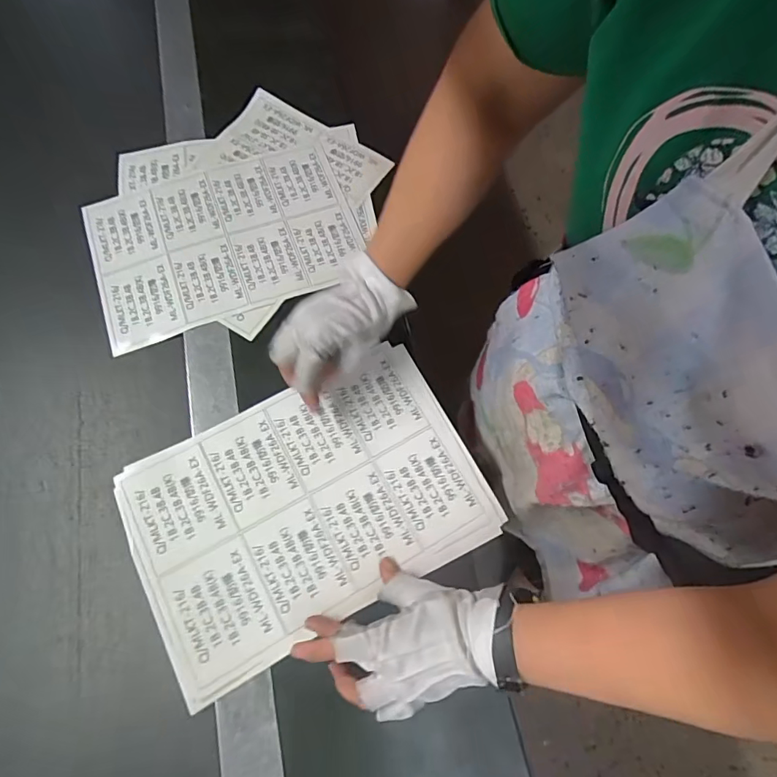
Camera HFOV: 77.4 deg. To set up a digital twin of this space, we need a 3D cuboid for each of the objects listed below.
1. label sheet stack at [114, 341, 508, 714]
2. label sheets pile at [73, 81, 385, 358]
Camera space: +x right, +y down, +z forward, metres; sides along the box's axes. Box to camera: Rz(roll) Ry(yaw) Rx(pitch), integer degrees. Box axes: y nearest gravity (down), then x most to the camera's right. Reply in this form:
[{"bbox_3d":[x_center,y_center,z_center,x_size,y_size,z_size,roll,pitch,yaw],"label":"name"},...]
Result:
[{"bbox_3d":[-0.075,0.103,0.458,0.310,0.013,0.216,-26,72,-10],"label":"label sheet stack"},{"bbox_3d":[-0.177,-0.208,0.573,0.357,0.014,0.274,-30,73,-12],"label":"label sheets pile"}]

